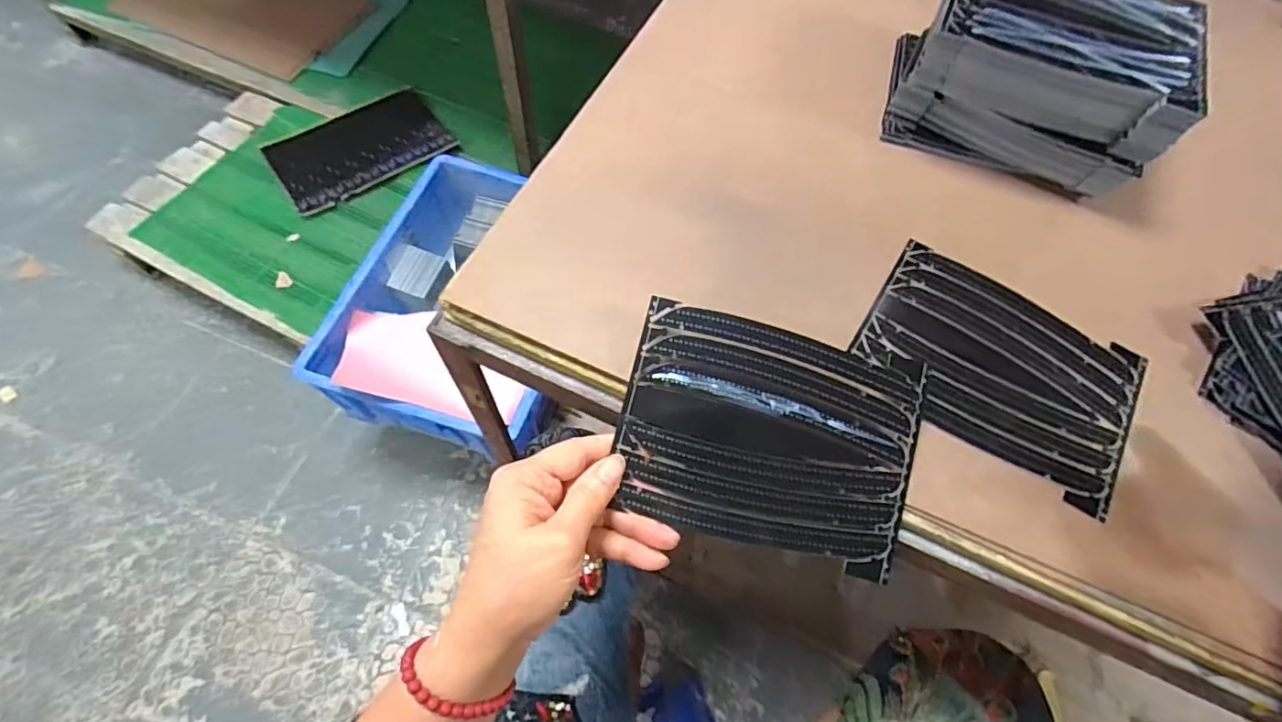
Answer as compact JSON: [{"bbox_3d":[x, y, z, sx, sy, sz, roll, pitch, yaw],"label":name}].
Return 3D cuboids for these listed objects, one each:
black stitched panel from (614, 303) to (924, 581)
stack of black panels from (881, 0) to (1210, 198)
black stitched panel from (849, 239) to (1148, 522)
[{"bbox_3d":[0.069,0.040,0.313,0.154,0.005,0.118,14,84,4],"label":"black stitched panel"},{"bbox_3d":[0.282,-0.209,0.412,0.174,0.085,0.125,25,67,8],"label":"stack of black panels"},{"bbox_3d":[0.218,0.002,0.347,0.157,0.007,0.122,30,63,11],"label":"black stitched panel"}]

